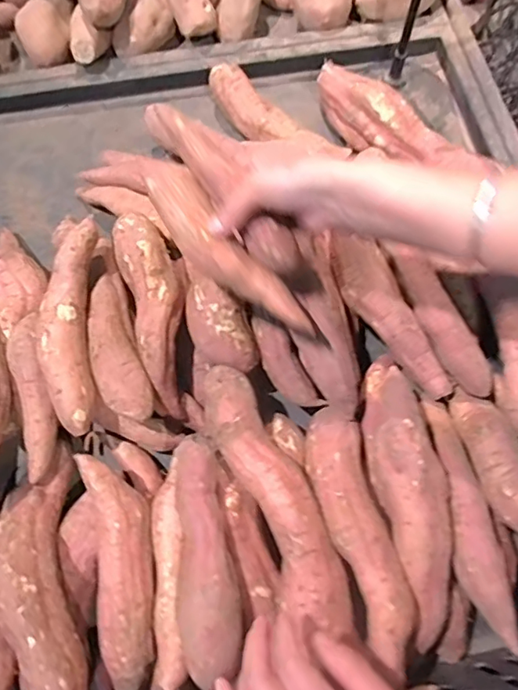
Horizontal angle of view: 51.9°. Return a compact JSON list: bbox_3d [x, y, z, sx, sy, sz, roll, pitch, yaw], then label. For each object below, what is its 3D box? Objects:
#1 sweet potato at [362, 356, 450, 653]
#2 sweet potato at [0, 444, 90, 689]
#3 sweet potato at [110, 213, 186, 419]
[{"bbox_3d":[0.135,0.126,0.489,0.059,0.070,0.253,-2,69,-1],"label":"sweet potato"},{"bbox_3d":[-0.187,0.204,0.460,0.060,0.066,0.237,-18,52,-7],"label":"sweet potato"},{"bbox_3d":[-0.104,-0.037,0.548,0.059,0.057,0.208,-15,70,-6],"label":"sweet potato"}]

